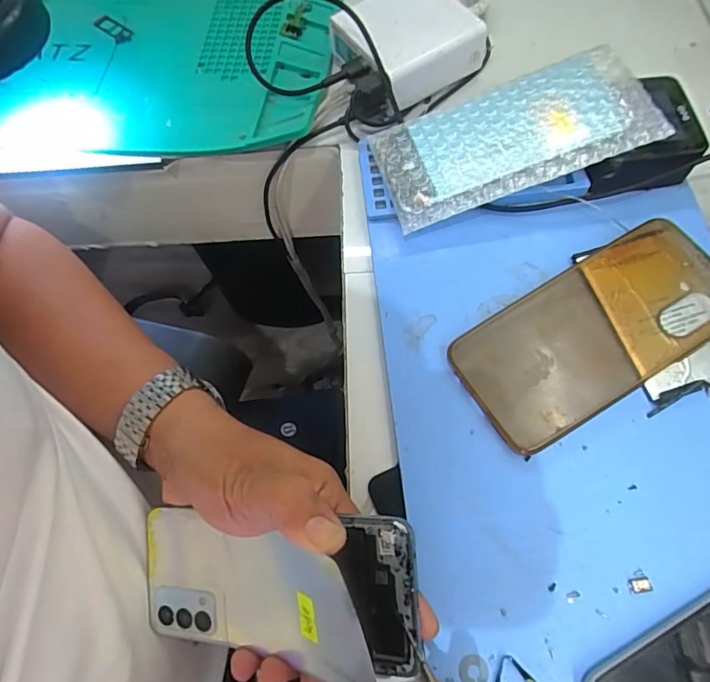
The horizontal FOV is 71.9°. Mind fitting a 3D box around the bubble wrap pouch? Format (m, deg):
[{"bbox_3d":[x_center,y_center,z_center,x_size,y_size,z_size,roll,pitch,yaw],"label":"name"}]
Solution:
[{"bbox_3d":[0.101,-0.135,0.322,0.171,0.009,0.080,-19,70,7],"label":"bubble wrap pouch"}]

